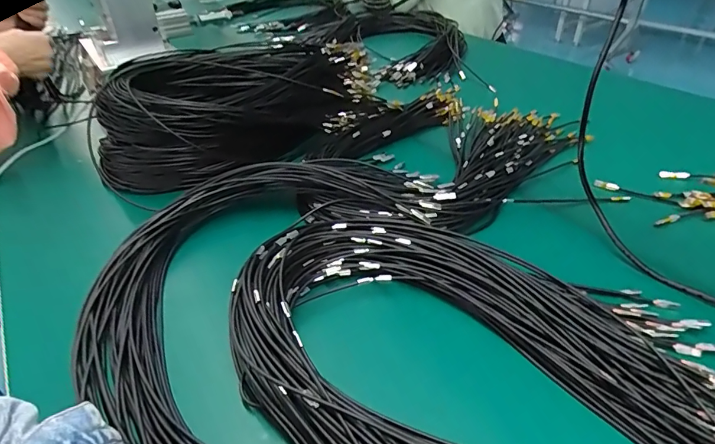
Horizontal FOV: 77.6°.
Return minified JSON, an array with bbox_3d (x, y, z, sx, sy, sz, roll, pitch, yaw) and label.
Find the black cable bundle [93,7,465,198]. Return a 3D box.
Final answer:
[{"bbox_3d":[-0.200,-0.208,0.751,0.447,0.126,0.211,-32,46,-32],"label":"black cable bundle"}]

